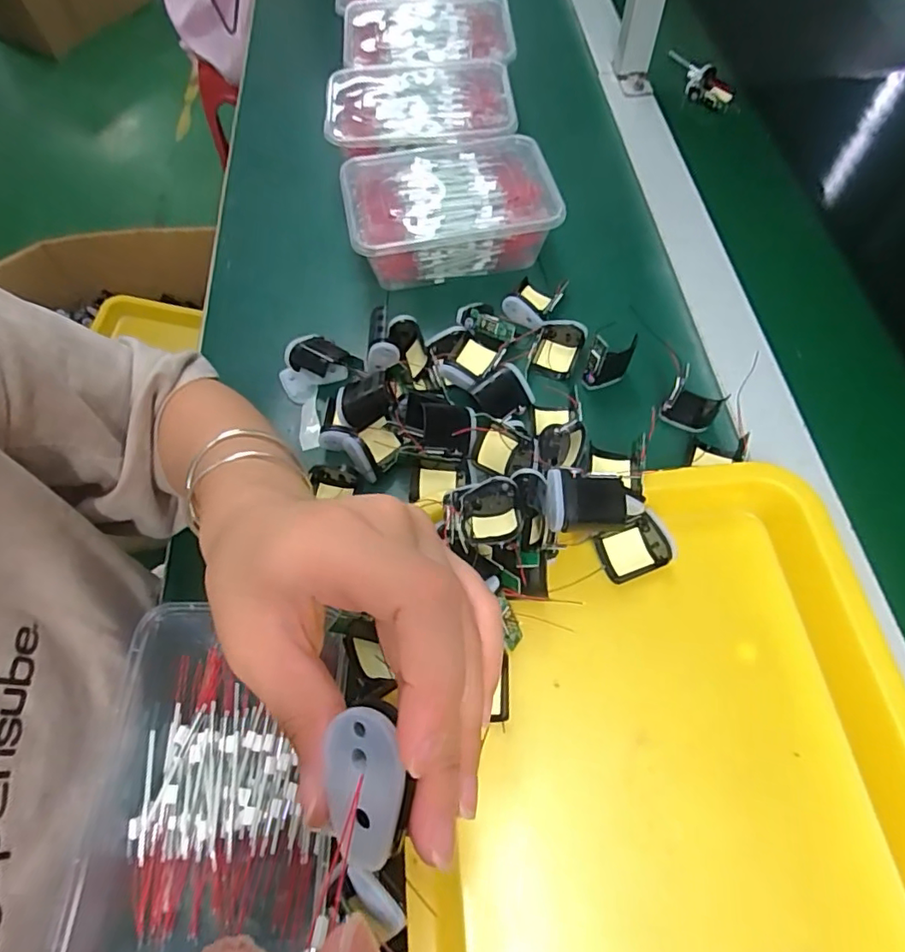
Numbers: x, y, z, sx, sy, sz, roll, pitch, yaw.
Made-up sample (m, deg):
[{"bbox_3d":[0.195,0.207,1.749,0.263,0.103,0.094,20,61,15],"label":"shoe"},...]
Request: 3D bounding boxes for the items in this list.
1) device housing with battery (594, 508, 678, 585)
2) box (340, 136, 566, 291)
[{"bbox_3d":[0.114,0.045,0.342,0.042,0.020,0.032,-22,63,-9],"label":"device housing with battery"},{"bbox_3d":[-0.002,-0.218,0.468,0.164,0.065,0.113,-12,62,-4],"label":"box"}]

